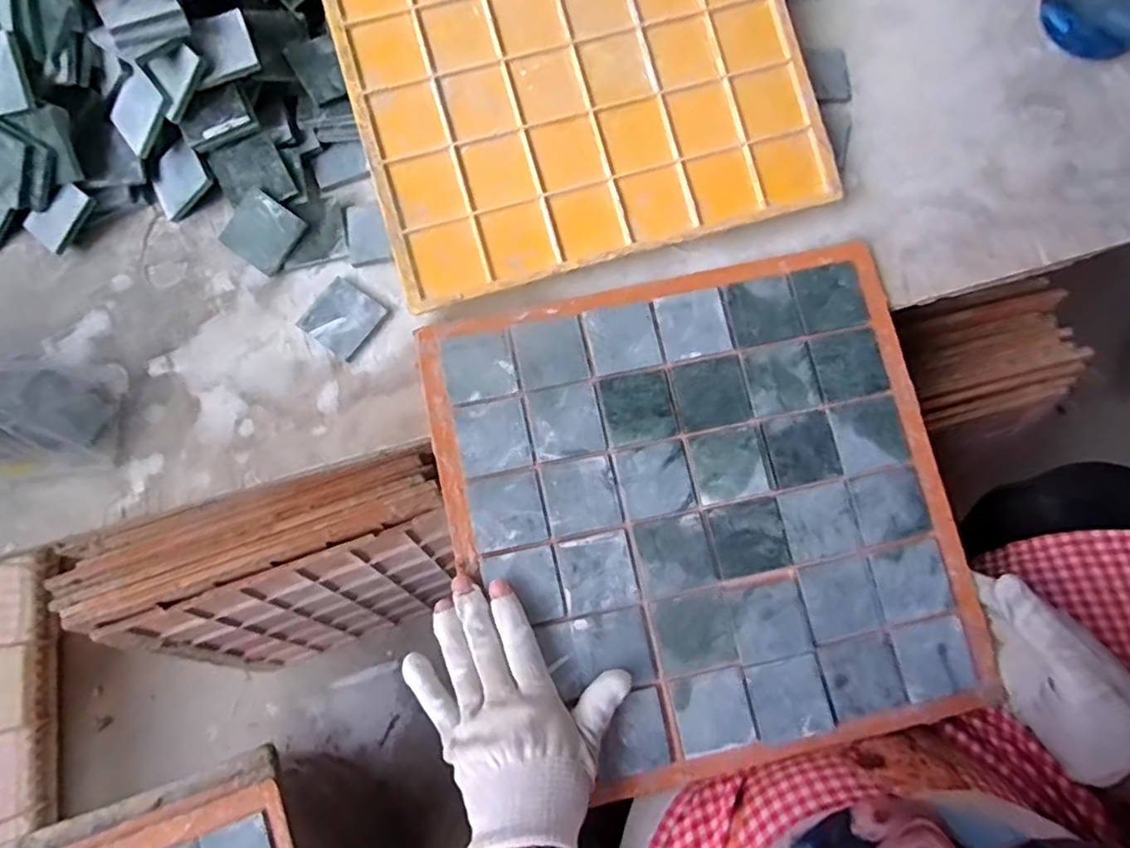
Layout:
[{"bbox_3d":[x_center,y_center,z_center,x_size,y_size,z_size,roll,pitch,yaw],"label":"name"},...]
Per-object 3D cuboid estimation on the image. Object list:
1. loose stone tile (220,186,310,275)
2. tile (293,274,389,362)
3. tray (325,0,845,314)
[{"bbox_3d":[-0.219,-0.140,0.469,0.049,0.006,0.048,36,89,-1],"label":"loose stone tile"},{"bbox_3d":[-0.160,-0.077,0.465,0.046,0.008,0.048,33,77,8],"label":"tile"},{"bbox_3d":[0.004,-0.267,0.458,0.313,0.010,0.297,-16,91,-1],"label":"tray"}]

